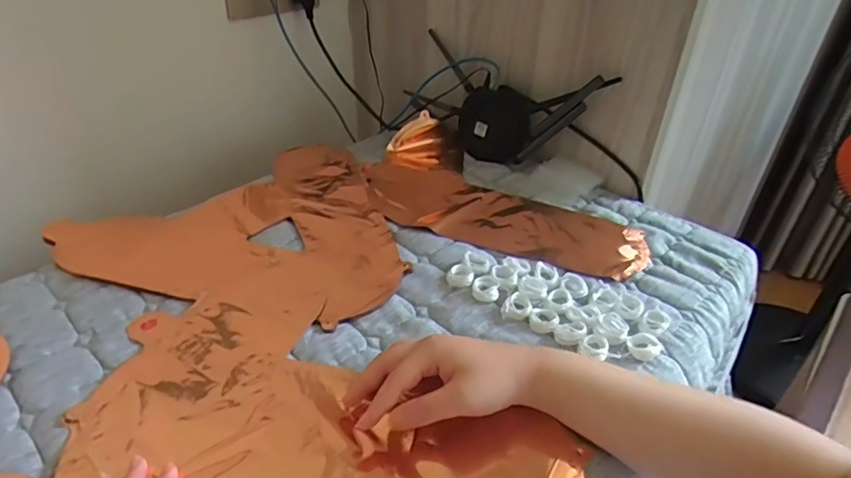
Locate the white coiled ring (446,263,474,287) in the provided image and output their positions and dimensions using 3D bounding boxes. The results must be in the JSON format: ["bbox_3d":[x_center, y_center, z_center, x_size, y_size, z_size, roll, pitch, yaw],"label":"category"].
[{"bbox_3d":[0.038,0.039,0.575,0.028,0.009,0.029,1,36,-1],"label":"white coiled ring"}]

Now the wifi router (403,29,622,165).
[{"bbox_3d":[0.101,-0.200,0.794,0.330,0.160,0.033,29,23,34],"label":"wifi router"}]

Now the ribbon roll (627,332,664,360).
[{"bbox_3d":[0.207,0.102,0.498,0.031,0.013,0.026,-20,42,-28],"label":"ribbon roll"}]

